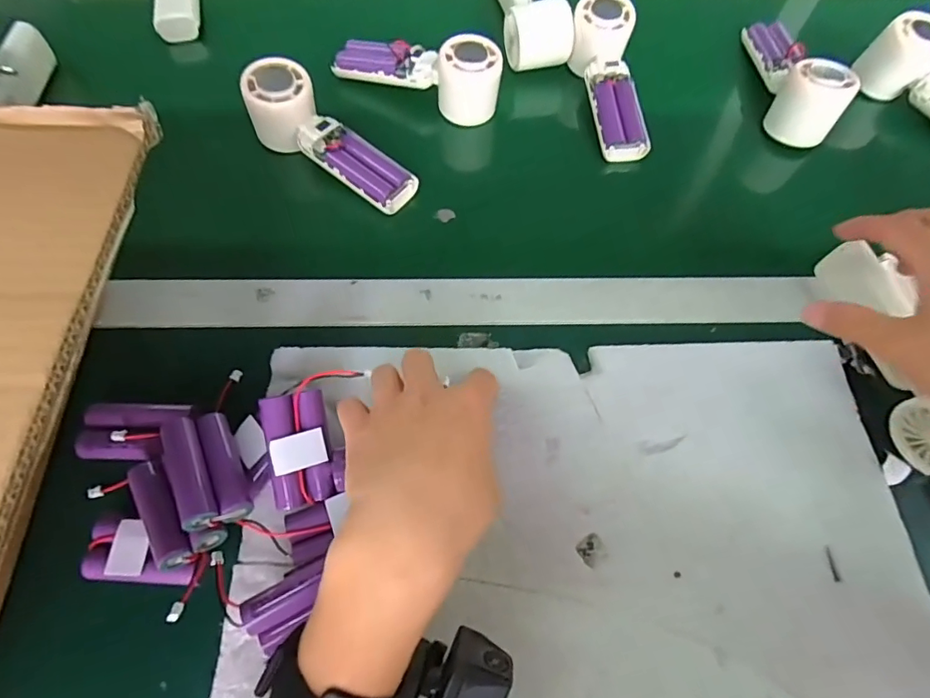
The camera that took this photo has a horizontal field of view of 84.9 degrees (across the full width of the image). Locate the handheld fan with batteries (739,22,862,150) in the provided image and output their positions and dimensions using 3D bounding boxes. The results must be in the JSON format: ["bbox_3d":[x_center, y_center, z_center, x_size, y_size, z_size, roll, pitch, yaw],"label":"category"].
[{"bbox_3d":[0.314,-0.270,0.486,0.050,0.051,0.159,2,64,1],"label":"handheld fan with batteries"}]

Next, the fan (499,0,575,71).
[{"bbox_3d":[0.063,-0.357,0.521,0.060,0.049,0.155,-7,65,-5],"label":"fan"}]

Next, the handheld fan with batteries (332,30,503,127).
[{"bbox_3d":[-0.045,-0.263,0.474,0.158,0.055,0.045,20,65,8],"label":"handheld fan with batteries"}]

